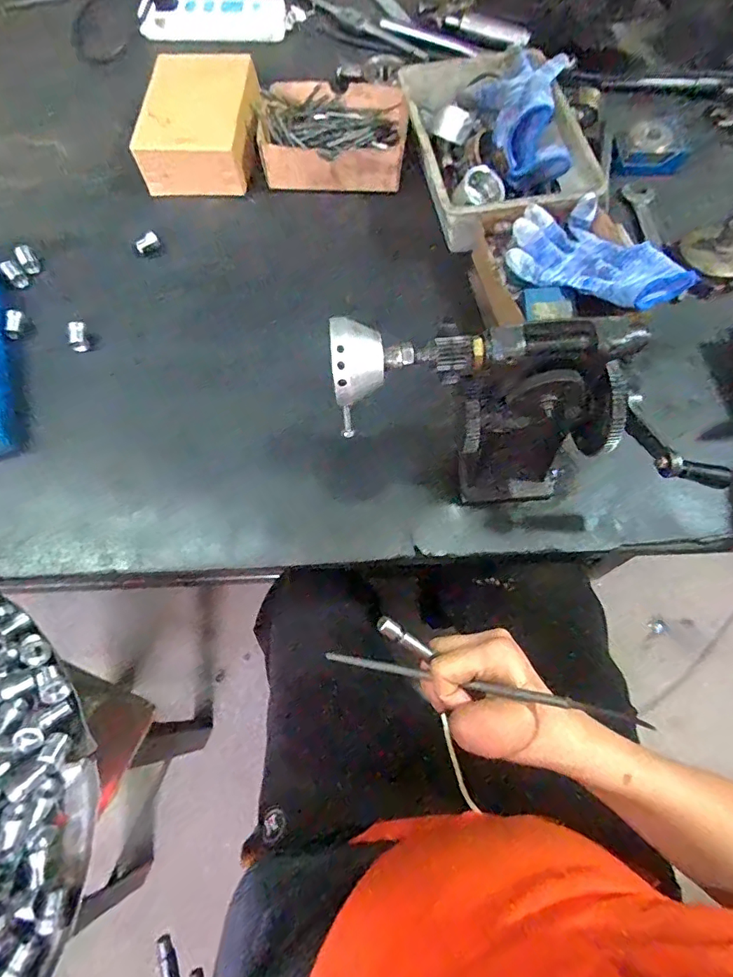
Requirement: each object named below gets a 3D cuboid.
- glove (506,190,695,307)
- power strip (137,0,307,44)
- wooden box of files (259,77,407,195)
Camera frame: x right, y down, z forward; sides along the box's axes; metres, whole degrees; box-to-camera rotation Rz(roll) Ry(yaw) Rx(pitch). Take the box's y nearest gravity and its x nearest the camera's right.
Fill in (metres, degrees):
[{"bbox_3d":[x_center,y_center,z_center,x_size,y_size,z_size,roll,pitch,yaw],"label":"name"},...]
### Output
[{"bbox_3d":[0.228,-0.227,0.495,0.169,0.047,0.094,40,72,15],"label":"glove"},{"bbox_3d":[-0.205,-0.667,0.718,0.230,0.035,0.049,0,67,0],"label":"power strip"},{"bbox_3d":[-0.039,-0.420,0.599,0.166,0.039,0.138,-1,67,0],"label":"wooden box of files"}]

